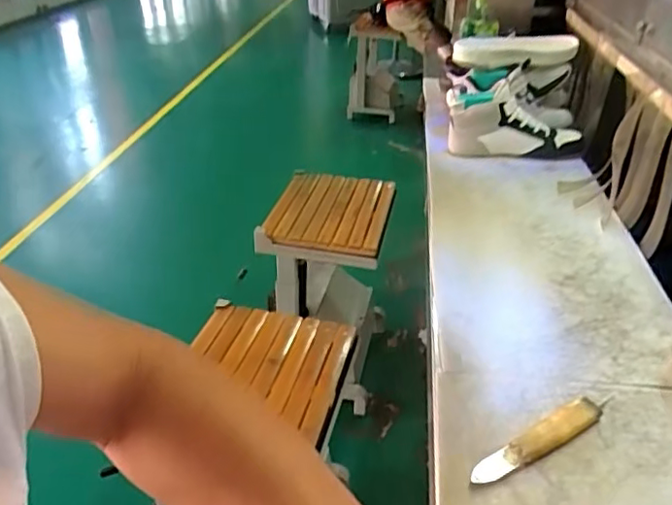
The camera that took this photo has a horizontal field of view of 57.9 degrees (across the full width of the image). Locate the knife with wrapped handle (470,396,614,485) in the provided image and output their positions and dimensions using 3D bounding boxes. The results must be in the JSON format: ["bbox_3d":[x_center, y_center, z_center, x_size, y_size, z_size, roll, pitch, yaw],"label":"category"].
[{"bbox_3d":[0.199,0.177,0.585,0.182,0.011,0.029,-18,36,-27],"label":"knife with wrapped handle"}]

